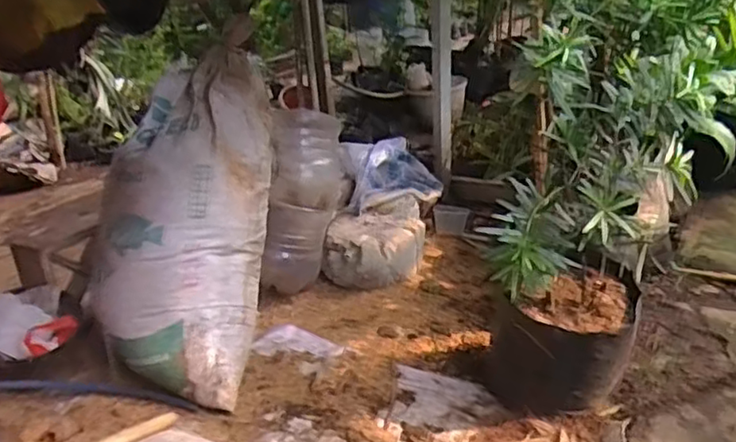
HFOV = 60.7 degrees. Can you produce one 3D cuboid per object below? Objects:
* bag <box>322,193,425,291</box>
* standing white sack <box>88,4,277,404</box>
[{"bbox_3d":[0.026,0.069,1.765,0.234,0.179,0.278,8,27,23],"label":"bag"},{"bbox_3d":[-0.399,-0.027,1.377,0.350,0.784,0.255,6,-5,19],"label":"standing white sack"}]

